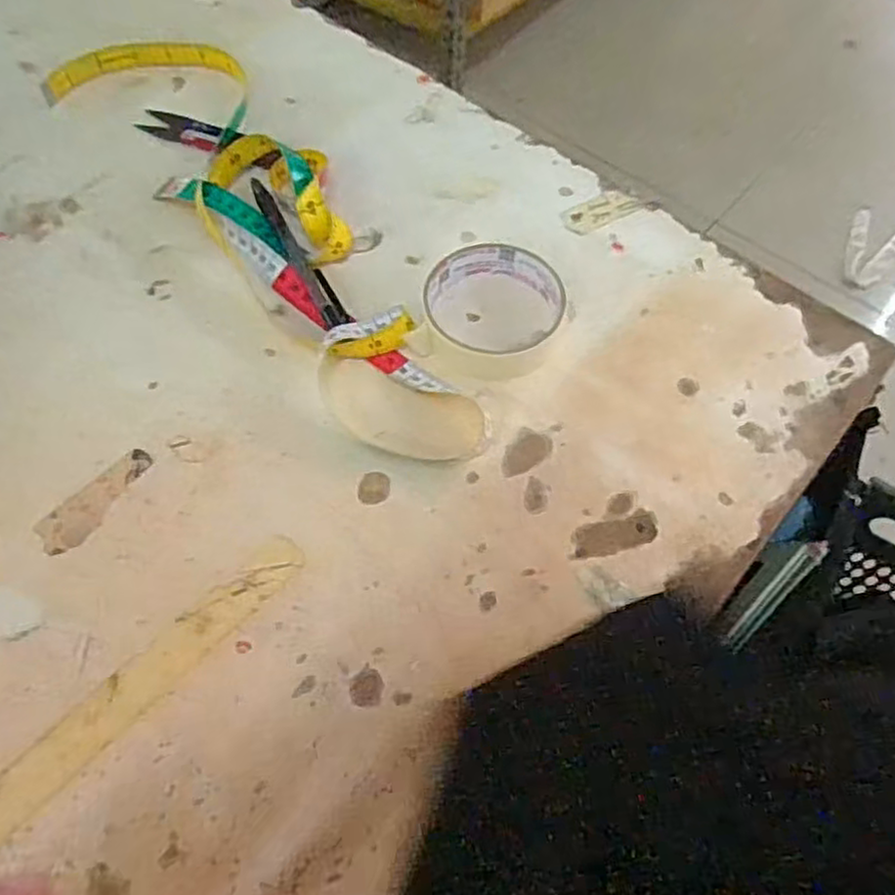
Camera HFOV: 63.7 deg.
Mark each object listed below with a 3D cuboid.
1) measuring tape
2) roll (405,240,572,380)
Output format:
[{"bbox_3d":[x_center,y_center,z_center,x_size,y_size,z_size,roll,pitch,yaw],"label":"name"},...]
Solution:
[{"bbox_3d":[-0.119,-0.179,0.471,0.111,0.034,0.383,-39,69,-23],"label":"measuring tape"},{"bbox_3d":[0.028,-0.084,0.427,0.083,0.022,0.089,2,60,-3],"label":"roll"}]

